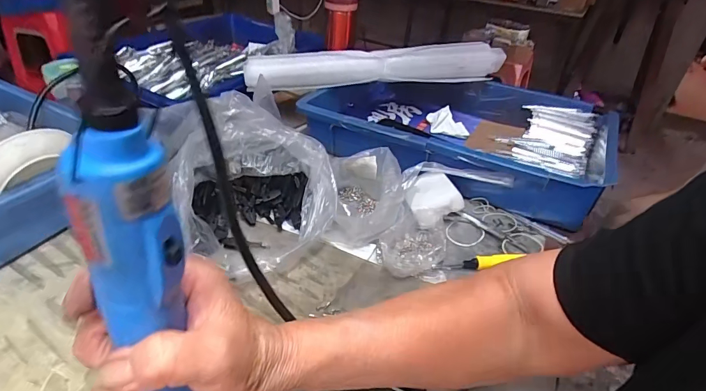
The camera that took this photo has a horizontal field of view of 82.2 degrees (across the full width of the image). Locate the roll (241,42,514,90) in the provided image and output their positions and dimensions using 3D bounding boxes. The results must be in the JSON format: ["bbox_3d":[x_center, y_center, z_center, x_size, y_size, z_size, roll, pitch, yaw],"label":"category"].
[{"bbox_3d":[0.046,-0.217,0.676,0.433,0.064,0.057,-4,37,-14],"label":"roll"}]

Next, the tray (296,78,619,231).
[{"bbox_3d":[0.160,-0.099,0.647,0.431,0.110,0.276,21,38,21],"label":"tray"}]

